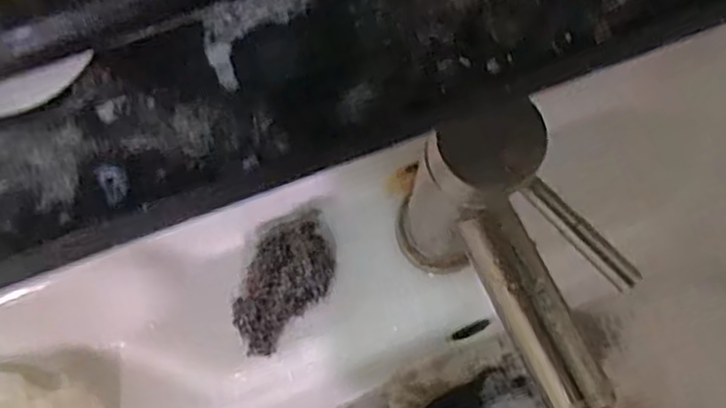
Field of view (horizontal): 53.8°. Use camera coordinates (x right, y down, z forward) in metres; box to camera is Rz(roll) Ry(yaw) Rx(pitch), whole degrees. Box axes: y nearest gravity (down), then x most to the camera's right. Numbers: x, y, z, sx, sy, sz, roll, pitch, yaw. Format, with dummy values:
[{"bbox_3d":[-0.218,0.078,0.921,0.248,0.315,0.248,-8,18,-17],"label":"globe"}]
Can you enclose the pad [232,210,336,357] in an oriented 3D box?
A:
[{"bbox_3d":[-0.045,0.044,0.419,0.048,0.031,0.088,13,75,5],"label":"pad"}]

